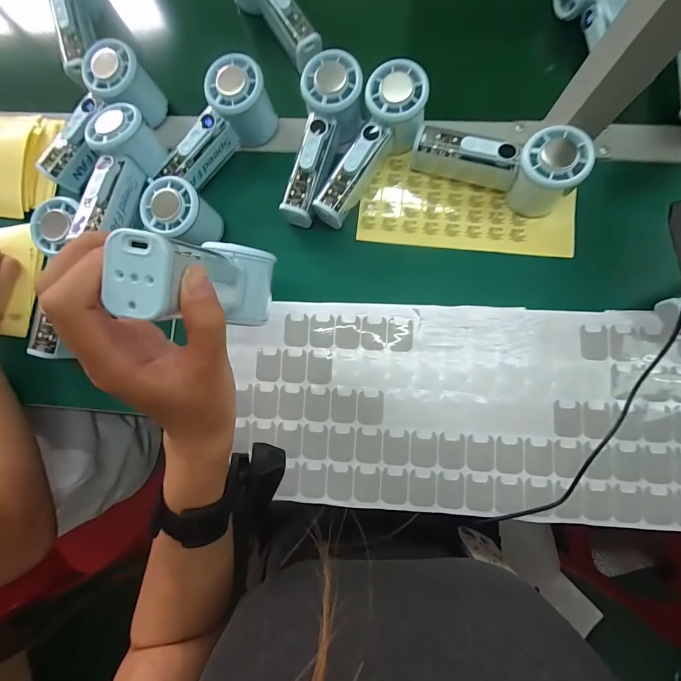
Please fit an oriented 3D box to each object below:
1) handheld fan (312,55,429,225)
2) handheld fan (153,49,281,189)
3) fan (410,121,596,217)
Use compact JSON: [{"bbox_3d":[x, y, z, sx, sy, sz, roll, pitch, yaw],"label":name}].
[{"bbox_3d":[0.032,-0.181,0.332,0.056,0.059,0.155,25,86,6],"label":"handheld fan"},{"bbox_3d":[-0.131,-0.217,0.346,0.134,0.063,0.048,-42,83,-1],"label":"handheld fan"},{"bbox_3d":[0.152,-0.175,0.321,0.145,0.060,0.052,25,86,6],"label":"fan"}]

